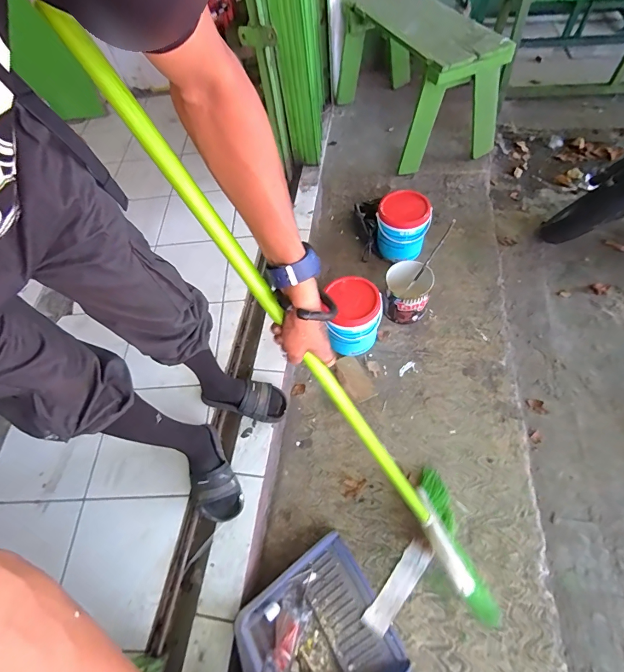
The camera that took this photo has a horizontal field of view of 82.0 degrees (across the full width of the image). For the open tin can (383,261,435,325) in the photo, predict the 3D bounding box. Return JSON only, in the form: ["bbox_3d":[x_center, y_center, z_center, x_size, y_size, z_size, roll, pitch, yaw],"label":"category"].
[{"bbox_3d":[0.315,-0.143,1.203,0.153,0.144,0.152,0,61,1],"label":"open tin can"}]

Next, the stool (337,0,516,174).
[{"bbox_3d":[0.421,-1.142,1.546,0.362,0.482,0.867,-17,57,-3],"label":"stool"}]

